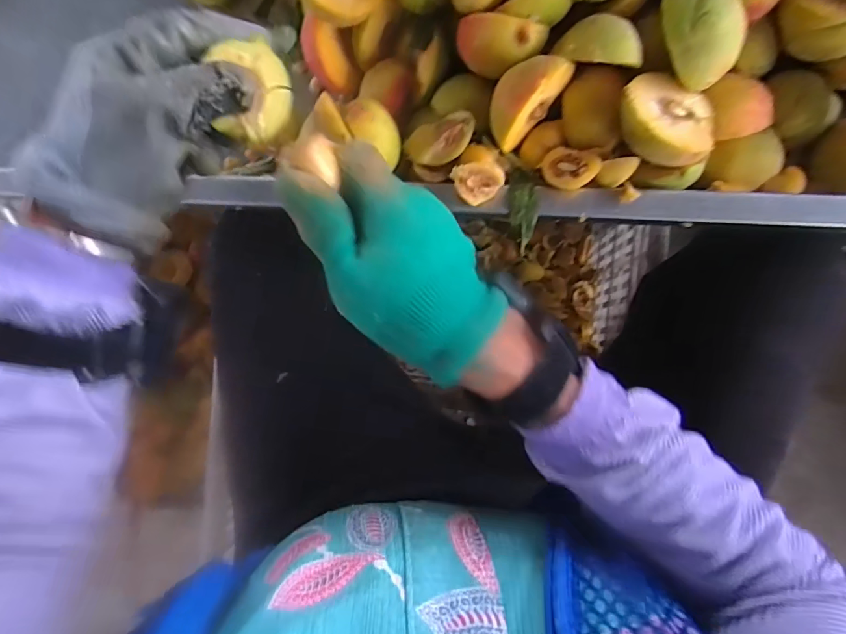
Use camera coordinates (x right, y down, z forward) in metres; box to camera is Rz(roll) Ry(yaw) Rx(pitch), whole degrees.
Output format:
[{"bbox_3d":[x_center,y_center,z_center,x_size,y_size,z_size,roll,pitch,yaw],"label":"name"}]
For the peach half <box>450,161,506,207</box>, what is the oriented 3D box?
[{"bbox_3d":[0.039,-0.094,0.318,0.033,0.015,0.030,0,87,5],"label":"peach half"}]

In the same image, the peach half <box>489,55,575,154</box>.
[{"bbox_3d":[0.065,-0.145,0.302,0.031,0.045,0.060,44,91,6],"label":"peach half"}]

